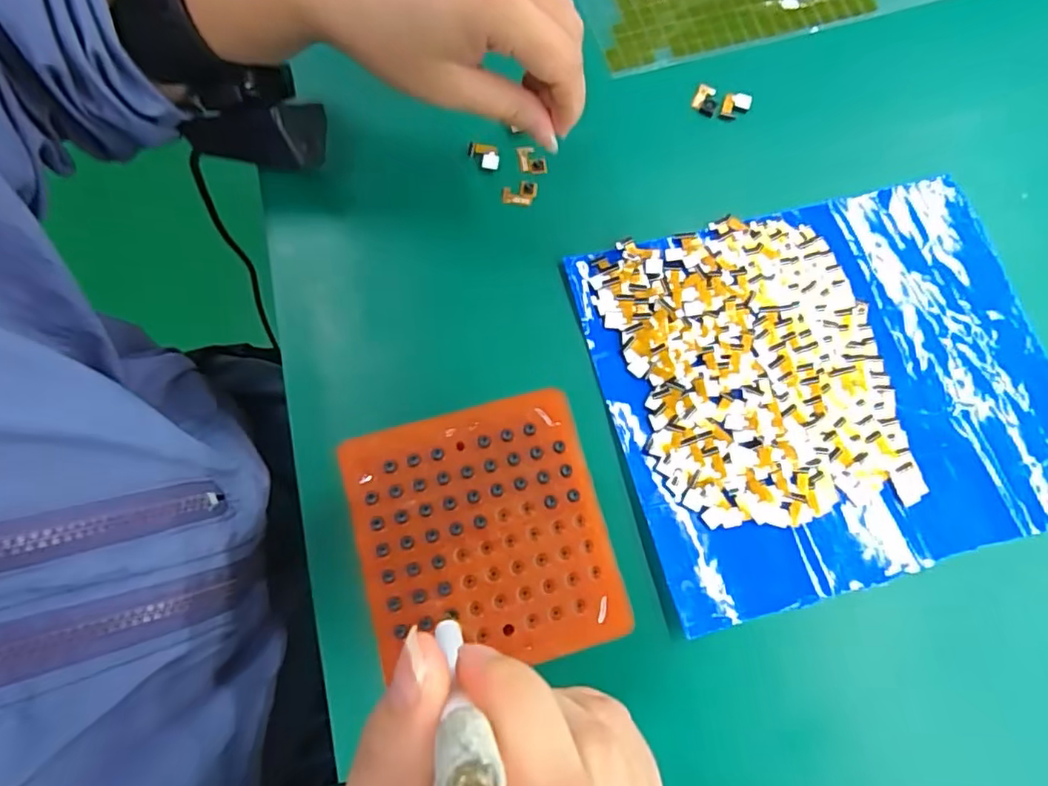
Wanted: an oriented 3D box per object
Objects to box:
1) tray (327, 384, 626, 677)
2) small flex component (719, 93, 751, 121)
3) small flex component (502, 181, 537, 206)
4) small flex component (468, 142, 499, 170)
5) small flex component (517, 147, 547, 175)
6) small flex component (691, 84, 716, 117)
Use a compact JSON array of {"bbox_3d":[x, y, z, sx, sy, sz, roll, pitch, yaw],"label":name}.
[{"bbox_3d":[-0.015,0.049,0.204,0.082,0.006,0.087,-15,76,-5],"label":"tray"},{"bbox_3d":[0.123,-0.167,0.347,0.015,0.006,0.017,25,76,6],"label":"small flex component"},{"bbox_3d":[-0.002,-0.111,0.328,0.018,0.004,0.015,6,75,1],"label":"small flex component"},{"bbox_3d":[-0.022,-0.131,0.327,0.018,0.005,0.013,9,75,2],"label":"small flex component"},{"bbox_3d":[0.004,-0.130,0.332,0.014,0.004,0.017,-11,75,-4],"label":"small flex component"},{"bbox_3d":[0.107,-0.172,0.349,0.013,0.005,0.017,20,76,5],"label":"small flex component"}]

